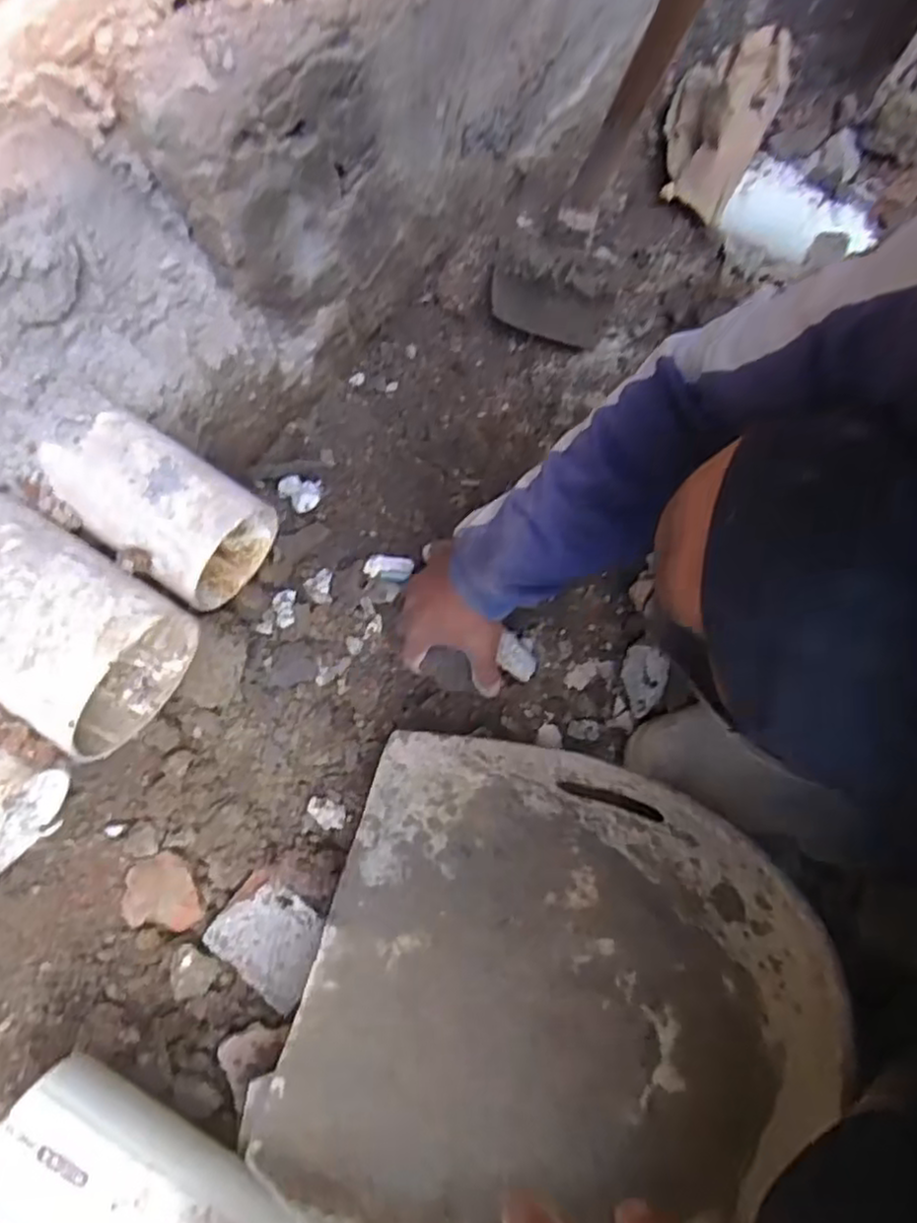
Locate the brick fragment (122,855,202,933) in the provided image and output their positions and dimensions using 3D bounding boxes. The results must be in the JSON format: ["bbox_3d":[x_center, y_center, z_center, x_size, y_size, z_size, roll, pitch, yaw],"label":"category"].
[{"bbox_3d":[-0.291,0.277,0.728,0.074,0.017,0.078,4,96,-10],"label":"brick fragment"}]

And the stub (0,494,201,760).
[{"bbox_3d":[-0.276,0.008,0.503,0.151,0.113,0.108,32,73,8],"label":"stub"}]

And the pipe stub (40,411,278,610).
[{"bbox_3d":[-0.219,-0.075,0.551,0.131,0.094,0.086,34,73,9],"label":"pipe stub"}]

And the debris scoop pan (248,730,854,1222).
[{"bbox_3d":[0.052,0.303,0.531,0.339,0.189,0.382,18,71,4],"label":"debris scoop pan"}]

